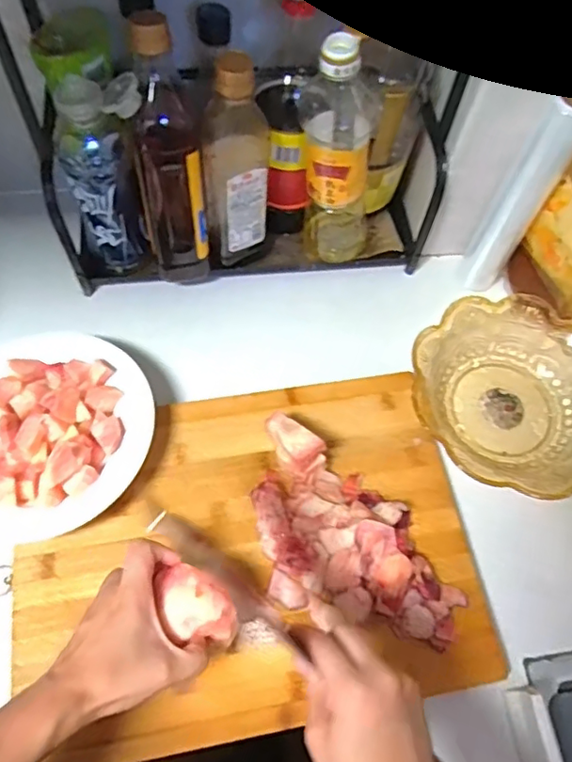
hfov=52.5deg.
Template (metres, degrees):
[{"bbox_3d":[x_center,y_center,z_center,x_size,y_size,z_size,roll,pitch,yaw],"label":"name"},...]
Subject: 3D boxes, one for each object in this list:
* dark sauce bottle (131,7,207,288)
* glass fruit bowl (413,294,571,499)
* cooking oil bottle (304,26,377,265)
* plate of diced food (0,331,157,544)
[{"bbox_3d":[-0.111,-0.203,0.570,0.061,0.256,0.073,-7,63,-7],"label":"dark sauce bottle"},{"bbox_3d":[0.246,0.018,0.625,0.228,0.058,0.223,1,63,-3],"label":"glass fruit bowl"},{"bbox_3d":[0.057,-0.225,0.596,0.086,0.250,0.066,10,62,2],"label":"cooking oil bottle"},{"bbox_3d":[-0.234,0.046,0.554,0.207,0.063,0.190,1,63,-3],"label":"plate of diced food"}]

